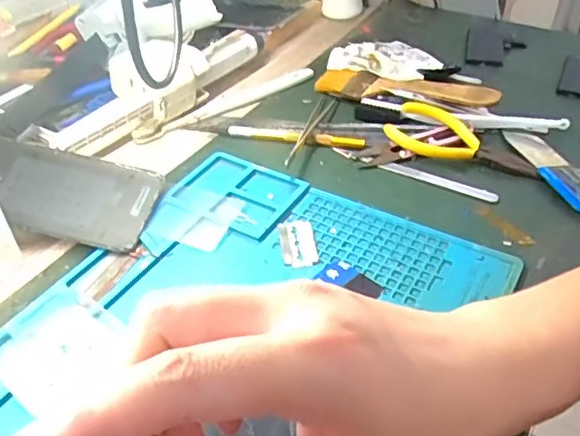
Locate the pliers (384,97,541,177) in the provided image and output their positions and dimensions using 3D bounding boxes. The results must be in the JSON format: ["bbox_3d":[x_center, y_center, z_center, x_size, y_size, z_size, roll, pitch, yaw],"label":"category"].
[{"bbox_3d":[0.136,-0.060,0.460,0.120,0.013,0.050,22,47,25],"label":"pliers"}]

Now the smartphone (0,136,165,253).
[{"bbox_3d":[-0.175,-0.022,0.416,0.154,0.004,0.070,14,54,3],"label":"smartphone"}]

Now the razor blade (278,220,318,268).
[{"bbox_3d":[0.005,0.016,0.391,0.023,0.004,0.046,-6,42,-4],"label":"razor blade"}]

